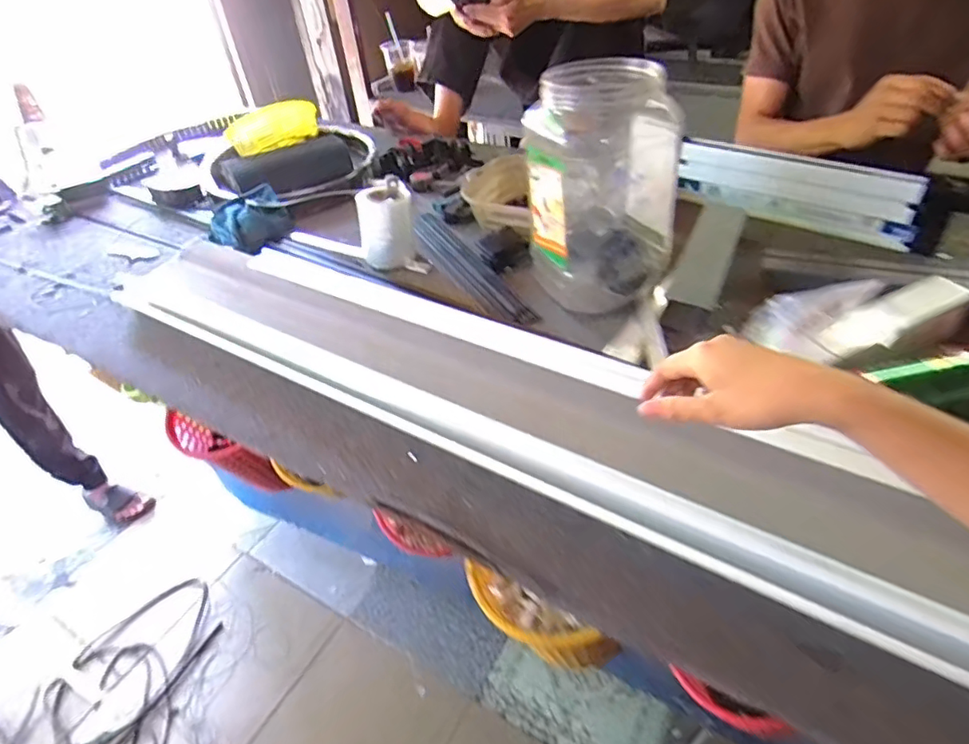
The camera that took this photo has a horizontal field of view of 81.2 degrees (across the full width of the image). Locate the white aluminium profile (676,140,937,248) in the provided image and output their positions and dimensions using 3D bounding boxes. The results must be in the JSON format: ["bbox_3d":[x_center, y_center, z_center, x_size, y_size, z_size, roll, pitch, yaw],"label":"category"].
[{"bbox_3d":[0.480,-0.291,0.892,0.355,0.099,0.020,26,50,29],"label":"white aluminium profile"}]

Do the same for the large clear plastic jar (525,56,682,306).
[{"bbox_3d":[0.163,-0.257,0.748,0.179,0.254,0.204,14,45,19],"label":"large clear plastic jar"}]

